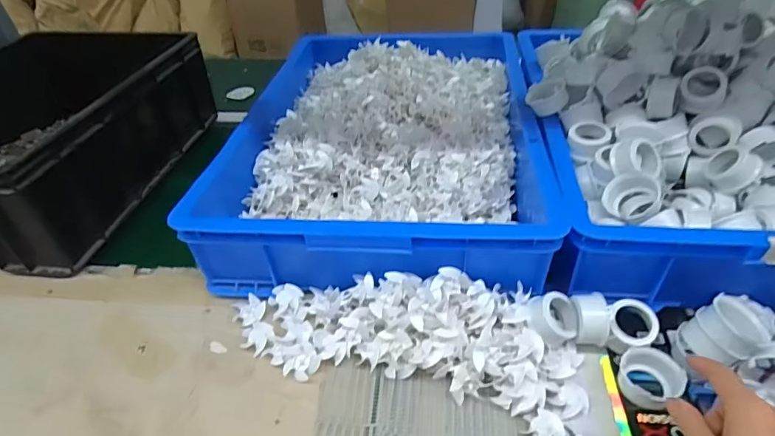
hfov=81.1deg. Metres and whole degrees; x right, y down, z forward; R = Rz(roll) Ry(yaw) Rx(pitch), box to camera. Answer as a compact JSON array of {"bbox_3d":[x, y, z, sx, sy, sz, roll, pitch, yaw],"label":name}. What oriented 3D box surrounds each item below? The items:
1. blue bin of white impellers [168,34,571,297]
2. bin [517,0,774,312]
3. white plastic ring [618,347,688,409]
[{"bbox_3d":[0.000,-0.138,0.706,0.411,0.115,0.582,1,40,6],"label":"blue bin of white impellers"},{"bbox_3d":[0.399,-0.133,0.582,0.407,0.197,0.489,0,40,5],"label":"bin"},{"bbox_3d":[0.250,0.152,0.433,0.047,0.031,0.051,-2,40,2],"label":"white plastic ring"}]

